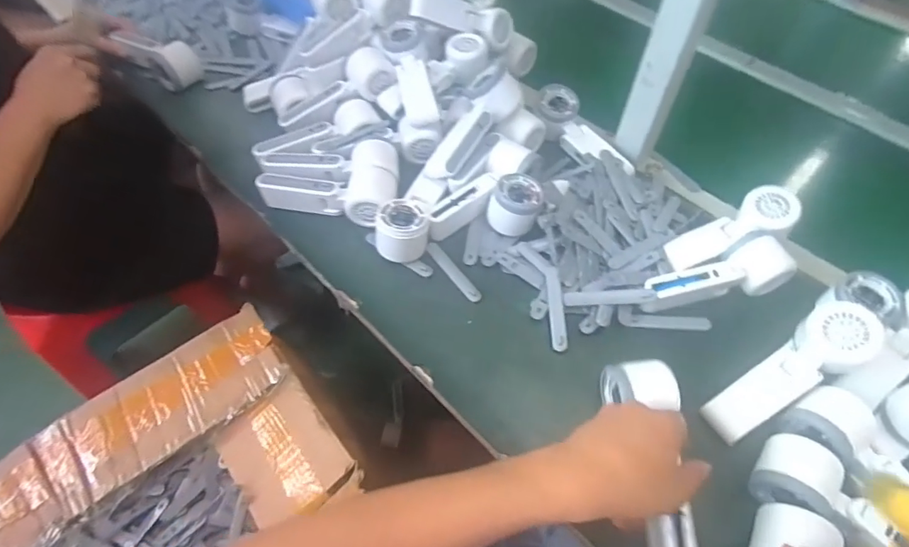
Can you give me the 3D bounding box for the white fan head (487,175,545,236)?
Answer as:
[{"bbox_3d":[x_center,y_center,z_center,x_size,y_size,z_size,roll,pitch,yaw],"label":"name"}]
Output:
[{"bbox_3d":[0.071,-0.080,0.579,0.061,0.051,0.057,6,55,2],"label":"white fan head"}]

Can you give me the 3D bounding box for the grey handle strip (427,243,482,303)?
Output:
[{"bbox_3d":[-0.001,-0.002,0.559,0.016,0.005,0.091,-32,62,-21],"label":"grey handle strip"}]

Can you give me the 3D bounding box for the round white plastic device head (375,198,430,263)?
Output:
[{"bbox_3d":[-0.060,-0.049,0.562,0.060,0.047,0.060,1,55,-1],"label":"round white plastic device head"}]

